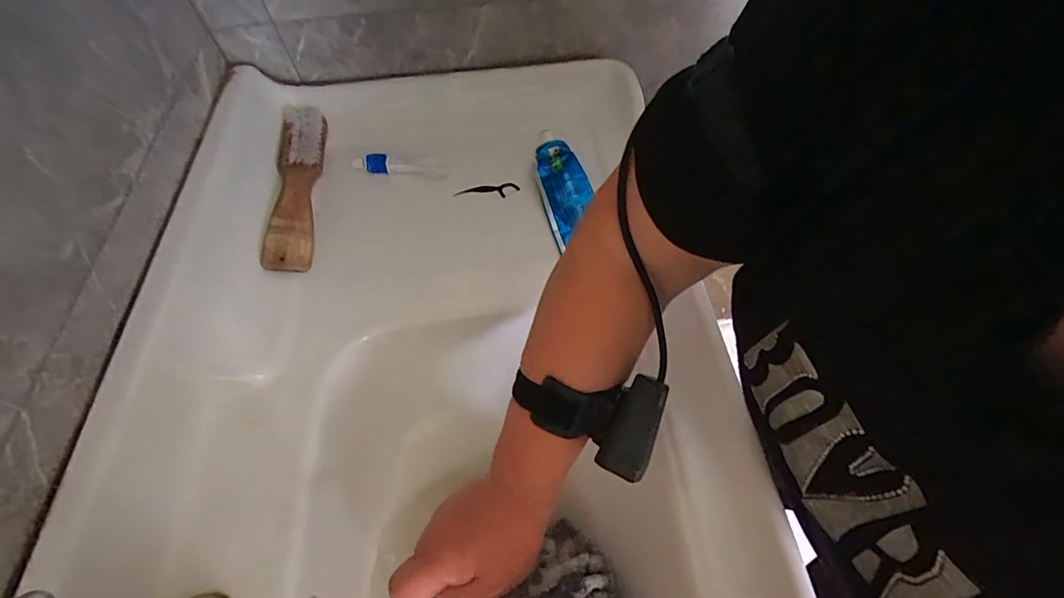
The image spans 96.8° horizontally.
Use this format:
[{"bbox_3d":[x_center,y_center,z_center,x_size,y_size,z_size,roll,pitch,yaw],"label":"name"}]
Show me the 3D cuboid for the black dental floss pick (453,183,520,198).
[{"bbox_3d":[-0.048,-0.118,0.517,0.069,0.009,0.018,-12,57,-4],"label":"black dental floss pick"}]

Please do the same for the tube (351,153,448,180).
[{"bbox_3d":[-0.149,-0.151,0.538,0.105,0.015,0.024,2,96,-2],"label":"tube"}]

